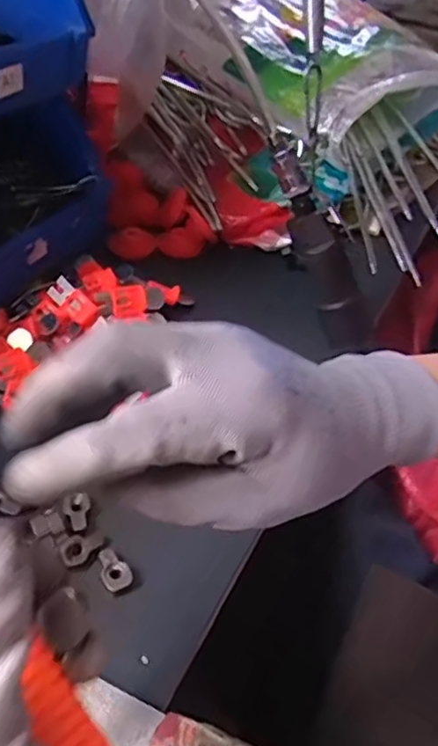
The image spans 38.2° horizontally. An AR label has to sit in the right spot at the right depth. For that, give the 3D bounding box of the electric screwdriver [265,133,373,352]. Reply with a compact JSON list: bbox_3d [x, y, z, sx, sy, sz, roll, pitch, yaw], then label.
[{"bbox_3d":[0.082,-0.101,0.521,0.033,0.191,0.033,-6,30,40],"label":"electric screwdriver"}]

